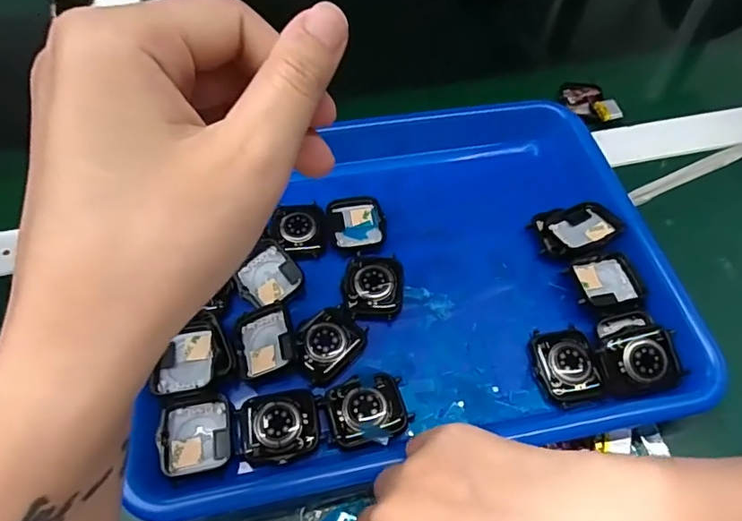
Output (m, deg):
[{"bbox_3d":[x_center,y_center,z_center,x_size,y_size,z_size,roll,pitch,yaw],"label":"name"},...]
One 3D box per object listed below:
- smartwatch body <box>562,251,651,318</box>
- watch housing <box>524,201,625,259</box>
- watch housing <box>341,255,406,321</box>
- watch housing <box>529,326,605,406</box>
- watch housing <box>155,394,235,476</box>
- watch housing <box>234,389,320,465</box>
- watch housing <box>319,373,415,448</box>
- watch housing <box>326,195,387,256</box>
[{"bbox_3d":[0.147,0.014,0.325,0.044,0.010,0.039,-12,57,-9],"label":"smartwatch body"},{"bbox_3d":[0.139,-0.021,0.344,0.052,0.010,0.039,-12,57,-9],"label":"watch housing"},{"bbox_3d":[0.002,0.015,0.327,0.039,0.009,0.043,0,56,-1],"label":"watch housing"},{"bbox_3d":[0.114,0.061,0.302,0.035,0.009,0.045,-7,56,-5],"label":"watch housing"},{"bbox_3d":[-0.093,0.094,0.278,0.037,0.011,0.038,-12,57,-9],"label":"watch housing"},{"bbox_3d":[-0.051,0.089,0.280,0.042,0.006,0.037,-7,56,-5],"label":"watch housing"},{"bbox_3d":[-0.002,0.082,0.287,0.045,0.012,0.036,-11,57,-8],"label":"watch housing"},{"bbox_3d":[-0.010,-0.025,0.355,0.037,0.007,0.045,-12,57,-8],"label":"watch housing"}]

